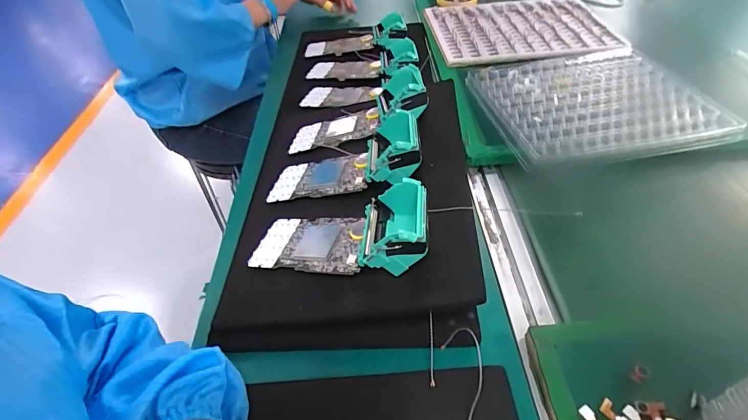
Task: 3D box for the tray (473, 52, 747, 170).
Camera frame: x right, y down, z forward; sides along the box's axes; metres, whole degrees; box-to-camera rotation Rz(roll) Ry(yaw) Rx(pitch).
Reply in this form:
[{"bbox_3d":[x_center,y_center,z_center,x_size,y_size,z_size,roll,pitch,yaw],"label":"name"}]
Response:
[{"bbox_3d":[0.301,-0.156,0.576,0.293,0.020,0.229,-9,45,-4],"label":"tray"}]

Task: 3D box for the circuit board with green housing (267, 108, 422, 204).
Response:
[{"bbox_3d":[-0.030,-0.053,0.453,0.189,0.033,0.078,-16,38,30],"label":"circuit board with green housing"}]

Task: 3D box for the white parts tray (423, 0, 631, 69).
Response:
[{"bbox_3d":[0.276,-0.350,0.789,0.320,0.018,0.296,-1,49,3],"label":"white parts tray"}]

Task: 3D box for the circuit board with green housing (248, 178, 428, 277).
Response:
[{"bbox_3d":[-0.033,0.025,0.390,0.199,0.045,0.077,-10,38,33],"label":"circuit board with green housing"}]

